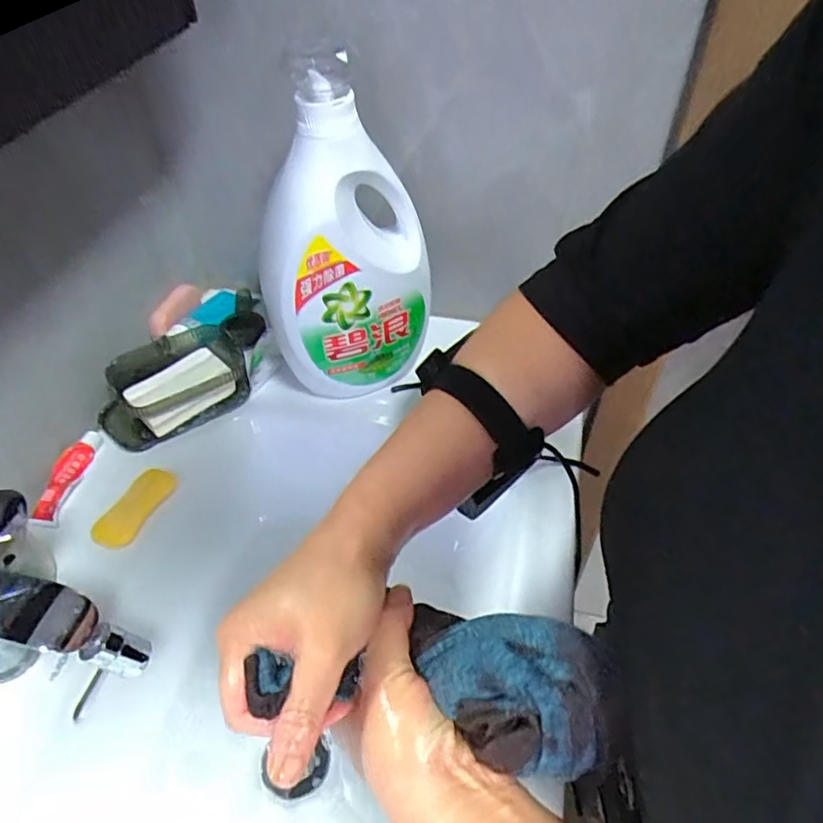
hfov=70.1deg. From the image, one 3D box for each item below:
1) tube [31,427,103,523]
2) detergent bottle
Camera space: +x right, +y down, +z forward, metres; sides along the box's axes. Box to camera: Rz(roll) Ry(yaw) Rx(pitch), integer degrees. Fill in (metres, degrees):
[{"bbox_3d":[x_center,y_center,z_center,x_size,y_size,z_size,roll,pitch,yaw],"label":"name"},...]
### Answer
[{"bbox_3d":[-0.343,0.063,0.585,0.018,0.027,0.105,7,48,8],"label":"tube"},{"bbox_3d":[-0.067,-0.161,0.580,0.166,0.313,0.095,-14,48,-10],"label":"detergent bottle"}]

